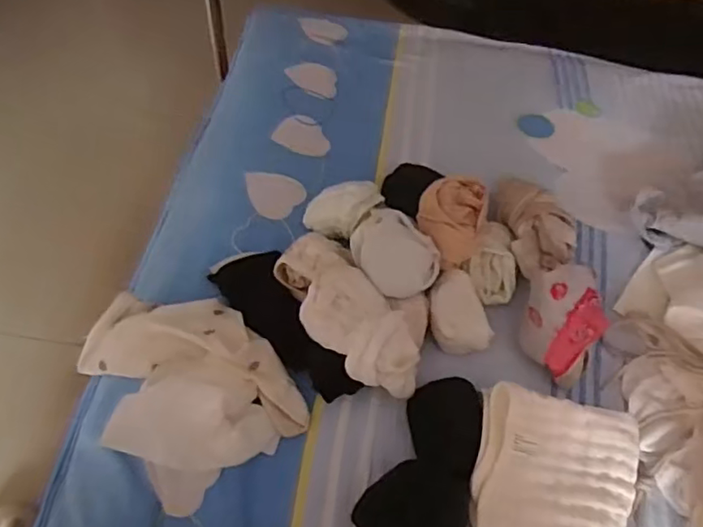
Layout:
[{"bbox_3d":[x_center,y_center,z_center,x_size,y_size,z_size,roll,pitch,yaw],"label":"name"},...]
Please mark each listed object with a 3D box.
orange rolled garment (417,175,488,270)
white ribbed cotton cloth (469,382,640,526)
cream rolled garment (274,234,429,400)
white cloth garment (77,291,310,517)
[{"bbox_3d":[0.091,-0.036,0.556,0.062,0.064,0.081,19,60,7],"label":"orange rolled garment"},{"bbox_3d":[0.162,0.182,0.472,0.129,0.046,0.148,11,59,3],"label":"white ribbed cotton cloth"},{"bbox_3d":[0.002,0.034,0.514,0.091,0.056,0.162,-39,69,-24],"label":"cream rolled garment"},{"bbox_3d":[-0.133,0.090,0.486,0.136,0.065,0.164,-34,67,-22],"label":"white cloth garment"}]

